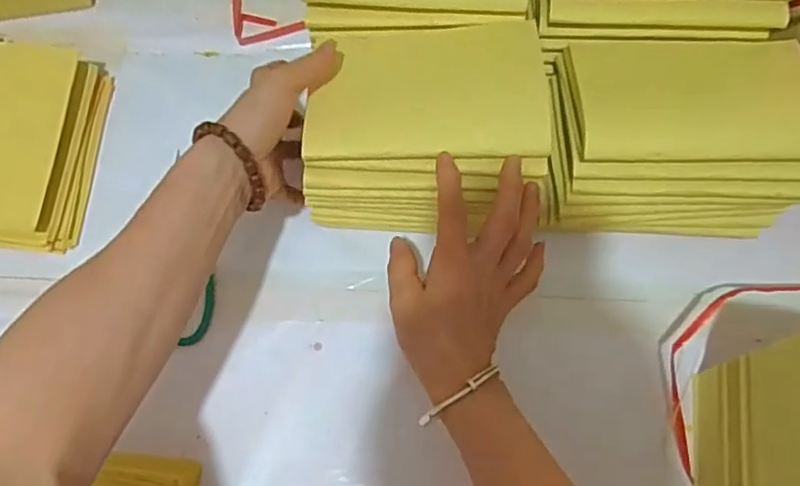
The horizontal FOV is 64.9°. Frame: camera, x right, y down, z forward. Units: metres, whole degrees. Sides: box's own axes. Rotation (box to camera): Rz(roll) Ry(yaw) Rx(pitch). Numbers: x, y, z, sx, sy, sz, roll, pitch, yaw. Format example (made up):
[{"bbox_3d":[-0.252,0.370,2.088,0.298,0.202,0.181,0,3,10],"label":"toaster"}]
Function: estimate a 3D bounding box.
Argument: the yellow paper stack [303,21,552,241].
[{"bbox_3d":[0.018,-0.082,0.462,0.162,0.089,0.127,-1,70,1],"label":"yellow paper stack"}]

